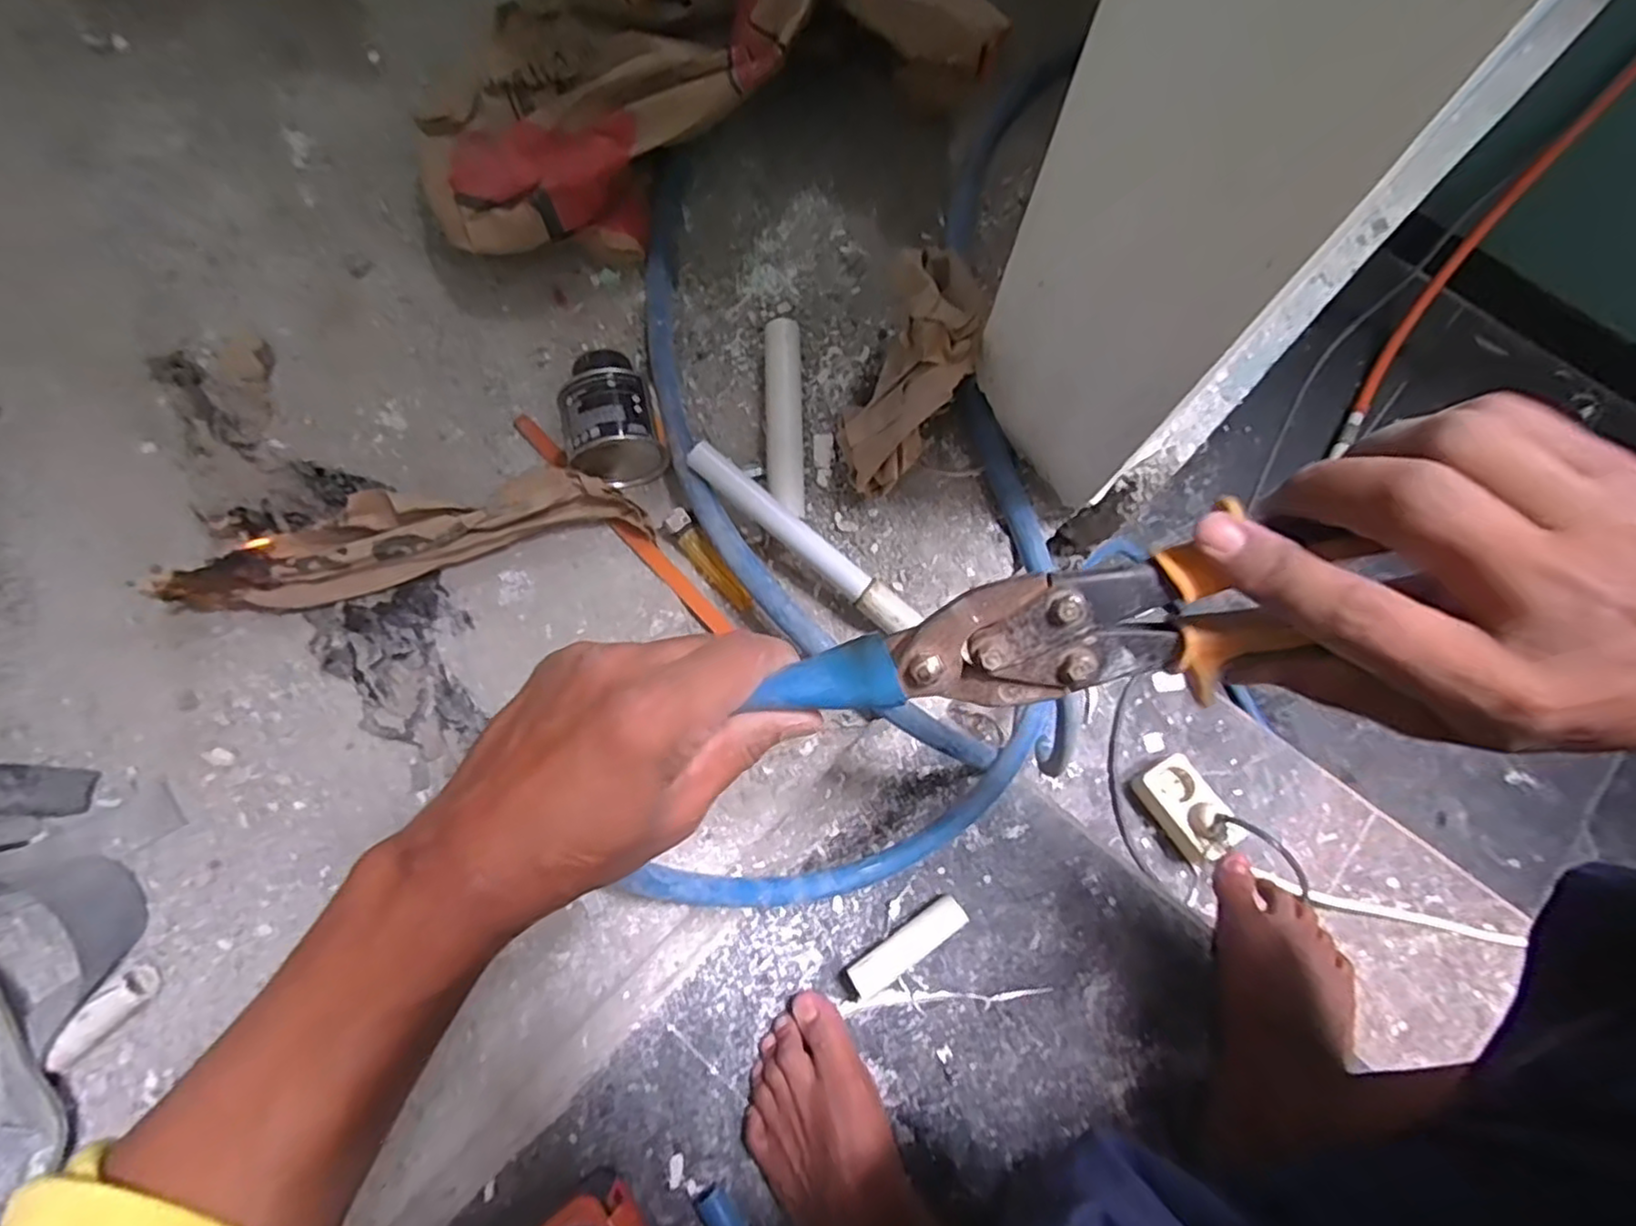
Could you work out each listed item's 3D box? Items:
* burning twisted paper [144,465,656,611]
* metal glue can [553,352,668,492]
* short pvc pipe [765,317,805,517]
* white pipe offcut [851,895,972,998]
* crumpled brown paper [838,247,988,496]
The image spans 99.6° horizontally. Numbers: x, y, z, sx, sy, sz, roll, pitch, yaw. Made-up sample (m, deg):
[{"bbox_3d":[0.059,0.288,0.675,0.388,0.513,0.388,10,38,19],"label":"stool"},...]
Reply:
[{"bbox_3d":[-0.269,-0.055,0.459,0.302,0.049,0.064,-13,75,-5],"label":"burning twisted paper"},{"bbox_3d":[-0.144,-0.135,0.476,0.065,0.064,0.081,-17,75,-6],"label":"metal glue can"},{"bbox_3d":[-0.024,-0.141,0.495,0.025,0.023,0.144,-2,74,-2],"label":"short pvc pipe"},{"bbox_3d":[0.070,0.258,0.540,0.098,0.029,0.025,-32,77,-10],"label":"white pipe offcut"},{"bbox_3d":[0.061,-0.156,0.451,0.067,0.066,0.156,24,103,6],"label":"crumpled brown paper"}]

